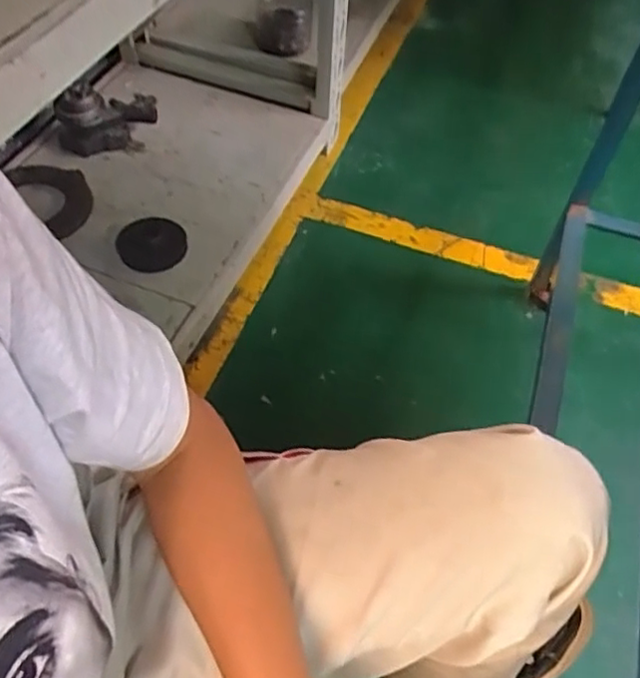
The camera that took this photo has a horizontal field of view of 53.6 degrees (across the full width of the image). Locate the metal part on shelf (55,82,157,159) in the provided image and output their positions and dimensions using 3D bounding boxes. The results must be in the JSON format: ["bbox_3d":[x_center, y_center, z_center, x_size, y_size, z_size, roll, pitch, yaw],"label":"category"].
[{"bbox_3d":[-0.468,-0.491,1.402,0.227,0.128,0.115,-27,59,-20],"label":"metal part on shelf"}]

